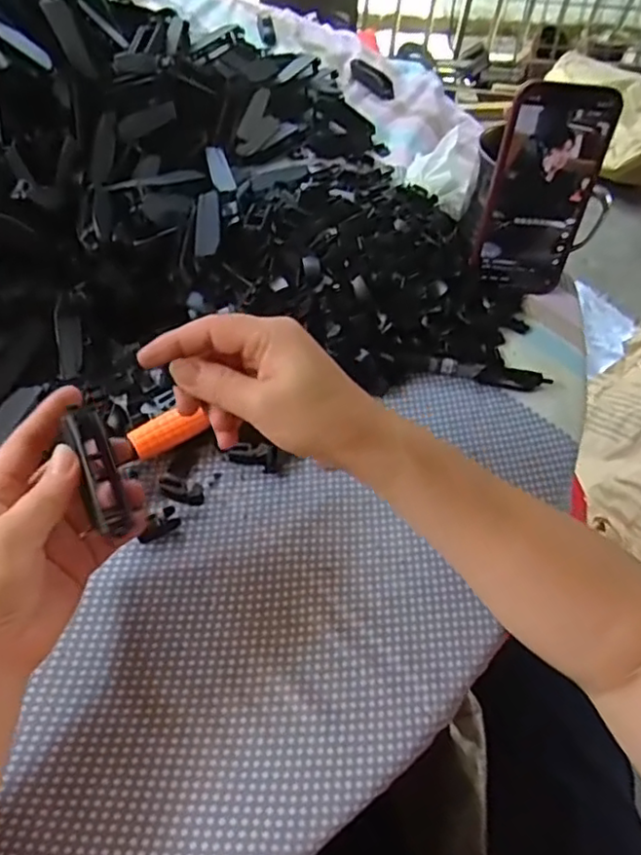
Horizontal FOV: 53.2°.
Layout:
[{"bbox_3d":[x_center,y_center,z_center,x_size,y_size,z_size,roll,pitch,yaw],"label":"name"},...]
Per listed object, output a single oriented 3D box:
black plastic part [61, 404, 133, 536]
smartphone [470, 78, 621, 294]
[{"bbox_3d":[-0.112,0.020,0.320,0.017,0.017,0.069,-23,77,-20],"label":"black plastic part"},{"bbox_3d":[0.168,-0.179,0.488,0.073,0.152,0.014,6,40,-3],"label":"smartphone"}]

